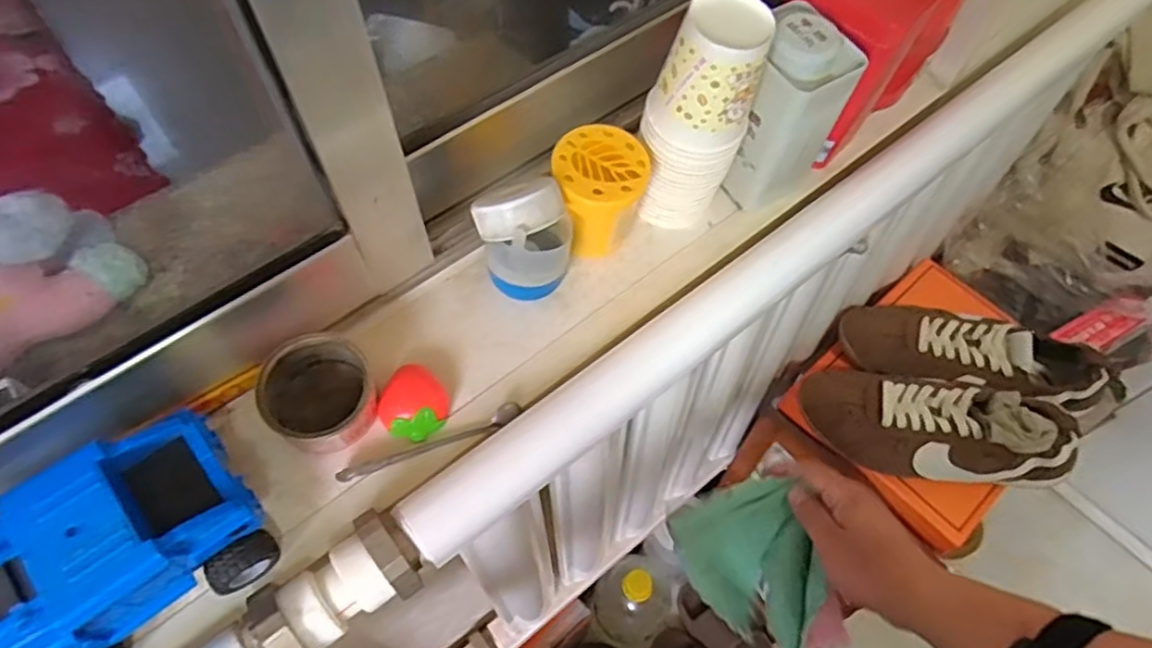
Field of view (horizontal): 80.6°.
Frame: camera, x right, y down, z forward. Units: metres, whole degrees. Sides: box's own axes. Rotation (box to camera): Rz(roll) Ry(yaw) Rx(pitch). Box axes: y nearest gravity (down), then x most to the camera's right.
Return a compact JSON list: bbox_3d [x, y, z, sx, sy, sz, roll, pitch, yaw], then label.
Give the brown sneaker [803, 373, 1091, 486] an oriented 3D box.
[{"bbox_3d":[0.362,0.101,0.687,0.252,0.086,0.096,12,60,7],"label":"brown sneaker"}]

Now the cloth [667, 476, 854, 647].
[{"bbox_3d":[0.145,0.206,0.534,0.084,0.074,0.147,-19,61,-12],"label":"cloth"}]

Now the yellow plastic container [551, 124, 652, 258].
[{"bbox_3d":[0.017,-0.090,0.477,0.062,0.068,0.062,-1,59,-1],"label":"yellow plastic container"}]

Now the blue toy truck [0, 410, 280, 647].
[{"bbox_3d":[-0.237,0.120,0.350,0.138,0.083,0.076,-34,65,-19],"label":"blue toy truck"}]

